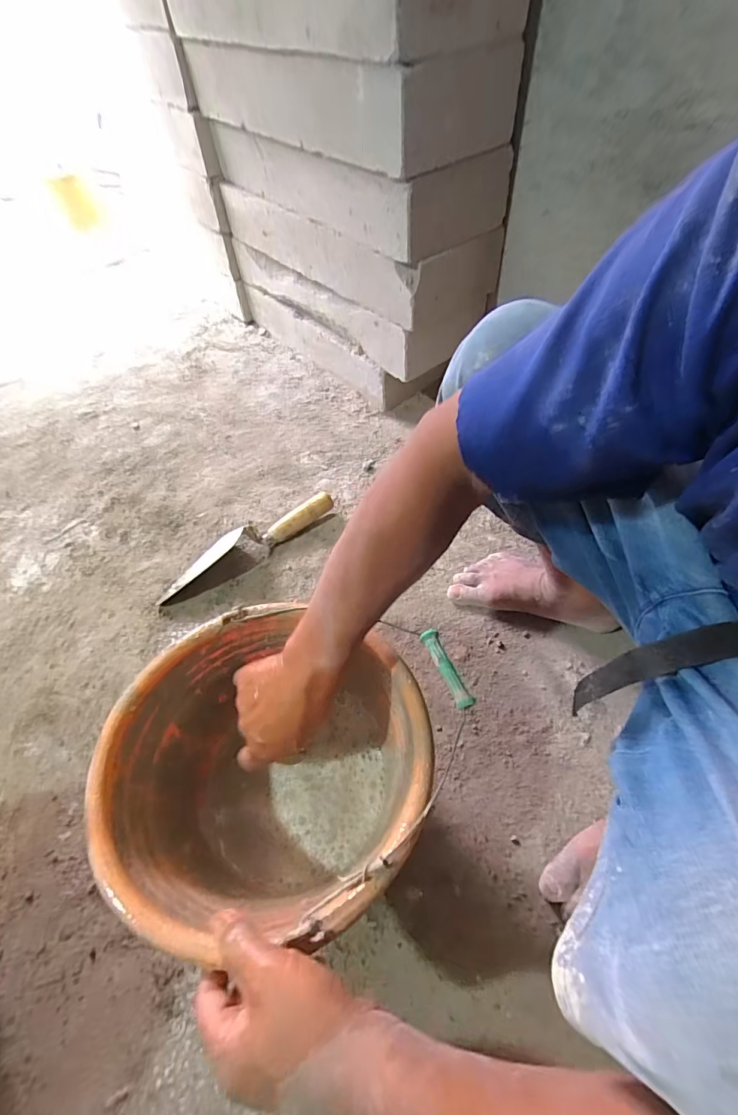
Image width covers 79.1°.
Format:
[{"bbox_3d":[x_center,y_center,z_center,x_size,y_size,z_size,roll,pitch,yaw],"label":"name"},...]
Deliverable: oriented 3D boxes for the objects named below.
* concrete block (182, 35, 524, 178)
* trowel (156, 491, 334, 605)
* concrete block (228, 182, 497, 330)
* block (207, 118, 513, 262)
[{"bbox_3d":[-0.070,-0.735,0.700,0.236,0.102,0.589,-36,60,-19],"label":"concrete block"},{"bbox_3d":[-0.201,-0.026,0.726,0.297,0.046,0.068,-33,59,-18],"label":"trowel"},{"bbox_3d":[-0.056,-0.606,0.854,0.199,0.104,0.586,-40,62,-22],"label":"concrete block"},{"bbox_3d":[-0.041,-0.690,0.789,0.228,0.098,0.585,-35,60,-19],"label":"block"}]

